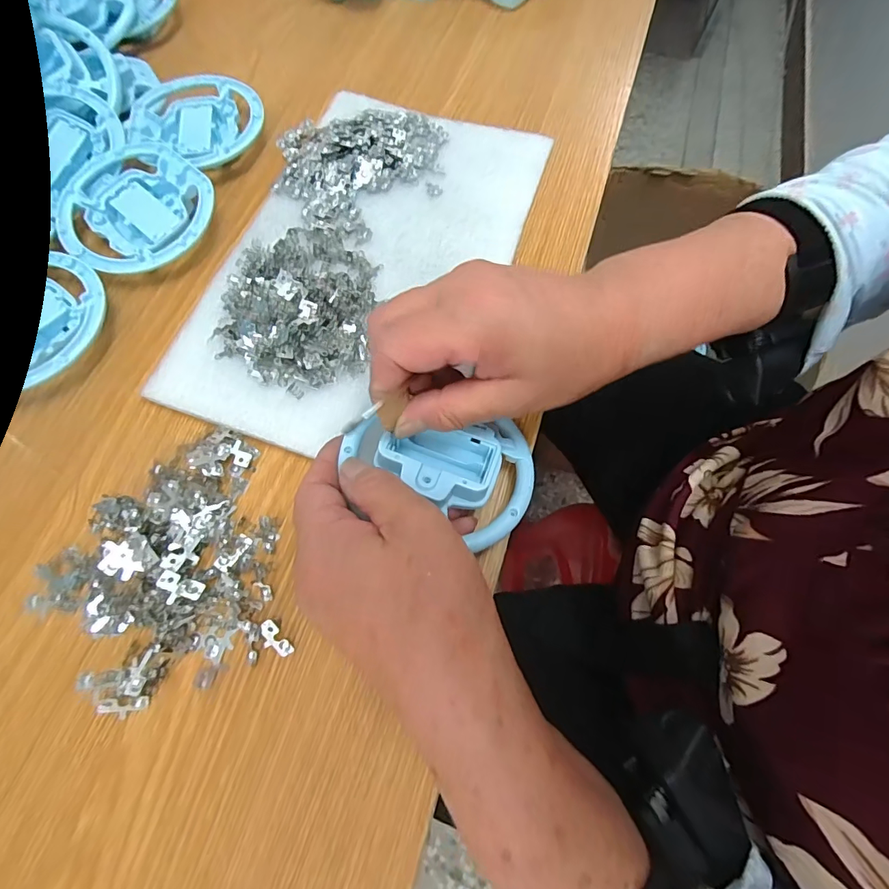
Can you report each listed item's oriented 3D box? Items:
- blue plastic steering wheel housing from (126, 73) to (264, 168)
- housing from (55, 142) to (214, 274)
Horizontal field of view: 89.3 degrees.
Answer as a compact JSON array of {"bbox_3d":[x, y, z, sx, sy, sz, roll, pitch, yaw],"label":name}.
[{"bbox_3d":[-0.196,-0.258,0.362,0.100,0.022,0.086,27,70,10],"label":"blue plastic steering wheel housing"},{"bbox_3d":[-0.216,-0.165,0.322,0.101,0.029,0.101,0,68,0],"label":"housing"}]

